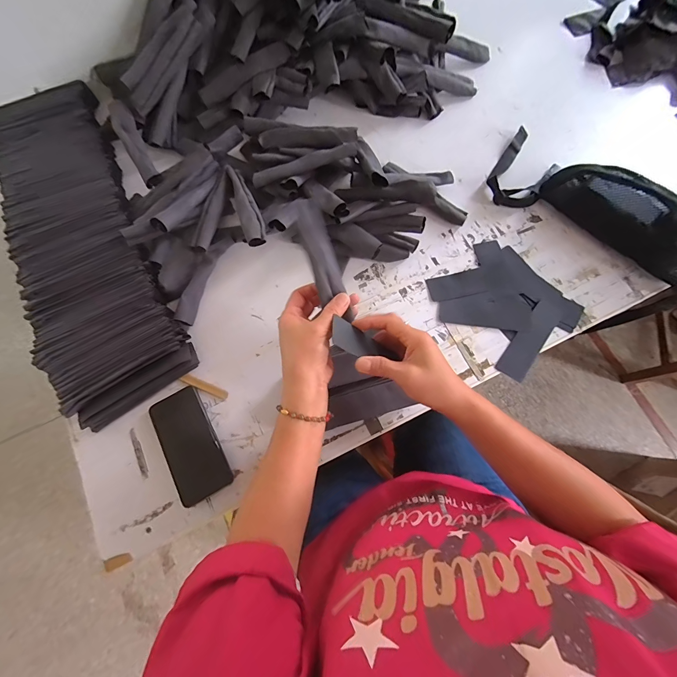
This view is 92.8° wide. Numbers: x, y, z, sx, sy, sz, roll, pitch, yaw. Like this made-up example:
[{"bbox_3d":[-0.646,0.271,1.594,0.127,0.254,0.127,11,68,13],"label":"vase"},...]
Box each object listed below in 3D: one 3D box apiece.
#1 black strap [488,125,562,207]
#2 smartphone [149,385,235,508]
[{"bbox_3d":[0.349,-0.317,0.612,0.103,0.029,0.167,34,78,9],"label":"black strap"},{"bbox_3d":[-0.228,0.162,0.496,0.080,0.012,0.163,-29,76,-6],"label":"smartphone"}]

